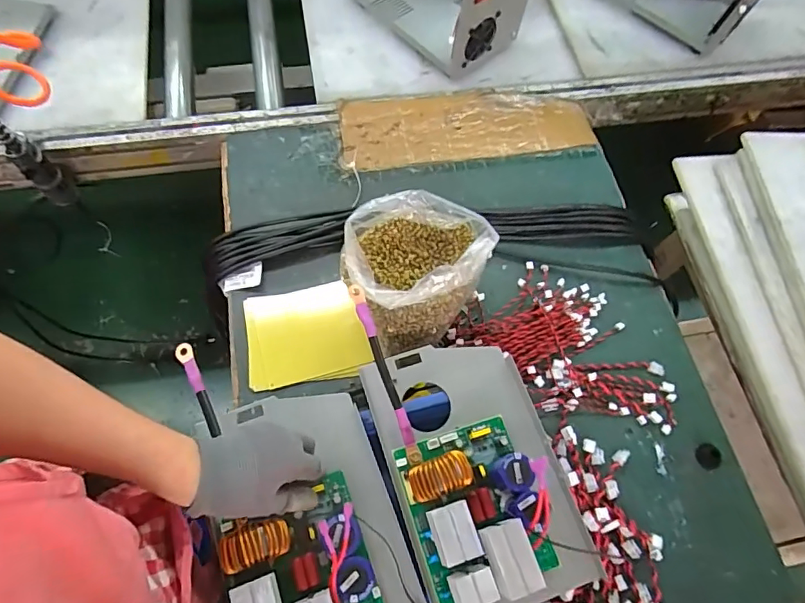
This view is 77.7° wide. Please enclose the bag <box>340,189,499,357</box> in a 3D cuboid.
[{"bbox_3d":[0.014,-0.037,0.621,0.167,0.139,0.151,-36,73,-17],"label":"bag"}]

